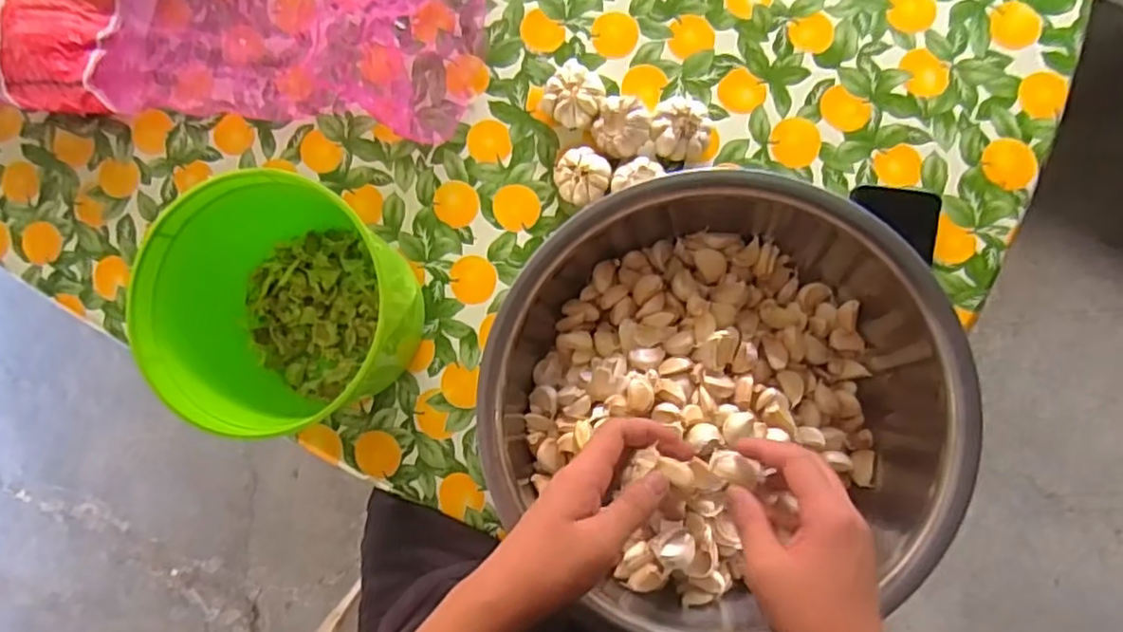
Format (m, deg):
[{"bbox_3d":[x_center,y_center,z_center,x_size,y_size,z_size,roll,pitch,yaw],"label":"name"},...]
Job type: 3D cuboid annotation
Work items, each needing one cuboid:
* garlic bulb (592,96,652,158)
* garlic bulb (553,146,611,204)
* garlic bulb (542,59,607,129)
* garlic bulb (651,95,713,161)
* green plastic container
[{"bbox_3d":[0.059,-0.180,0.657,0.055,0.042,0.053,0,86,7],"label":"garlic bulb"},{"bbox_3d":[0.021,-0.135,0.662,0.052,0.030,0.052,0,86,7],"label":"garlic bulb"},{"bbox_3d":[0.014,-0.219,0.670,0.056,0.033,0.063,23,89,8],"label":"garlic bulb"},{"bbox_3d":[0.117,-0.182,0.653,0.056,0.038,0.065,6,87,7],"label":"garlic bulb"},{"bbox_3d":[-0.256,-0.007,0.623,0.203,0.153,0.187,0,86,7],"label":"green plastic container"}]

